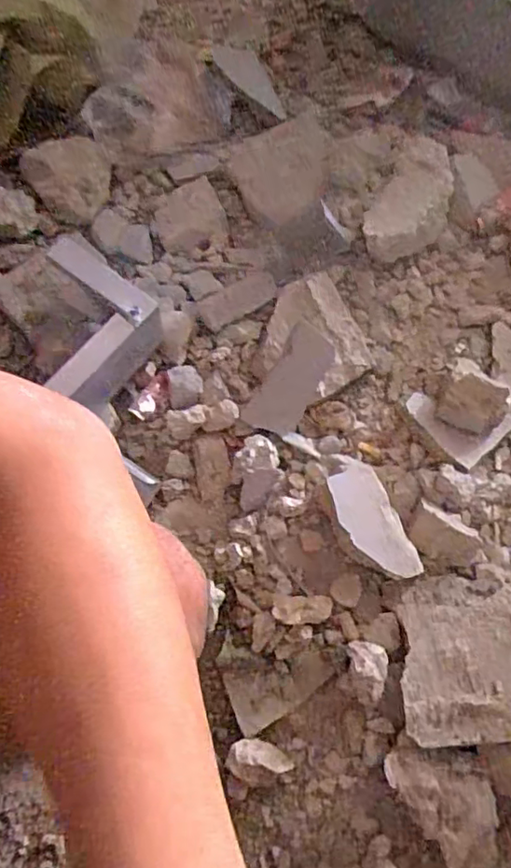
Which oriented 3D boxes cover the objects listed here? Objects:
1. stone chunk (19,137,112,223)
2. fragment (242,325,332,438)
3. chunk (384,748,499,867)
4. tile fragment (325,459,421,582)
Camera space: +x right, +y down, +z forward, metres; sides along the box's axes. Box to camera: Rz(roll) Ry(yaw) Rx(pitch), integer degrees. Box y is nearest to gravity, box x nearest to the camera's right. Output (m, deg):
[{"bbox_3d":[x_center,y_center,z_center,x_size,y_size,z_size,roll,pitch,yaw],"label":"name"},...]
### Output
[{"bbox_3d":[-0.250,-0.324,0.785,0.115,0.098,0.056,-7,67,-6],"label":"stone chunk"},{"bbox_3d":[0.044,-0.063,0.709,0.060,0.019,0.134,30,68,9],"label":"fragment"},{"bbox_3d":[0.174,0.332,0.546,0.068,0.046,0.123,-34,73,-16],"label":"chunk"},{"bbox_3d":[0.115,0.092,0.615,0.059,0.018,0.123,-21,70,-4],"label":"tile fragment"}]

